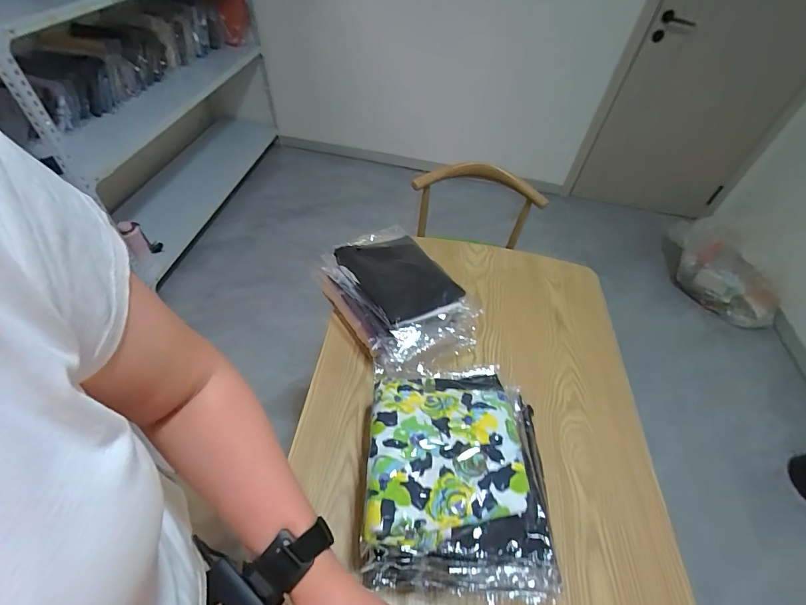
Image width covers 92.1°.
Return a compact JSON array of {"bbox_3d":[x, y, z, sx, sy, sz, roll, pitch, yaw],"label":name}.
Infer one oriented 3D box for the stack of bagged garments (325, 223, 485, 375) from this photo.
[{"bbox_3d":[-0.012,-0.014,0.735,0.210,0.106,0.322,-33,67,-17],"label":"stack of bagged garments"}]

